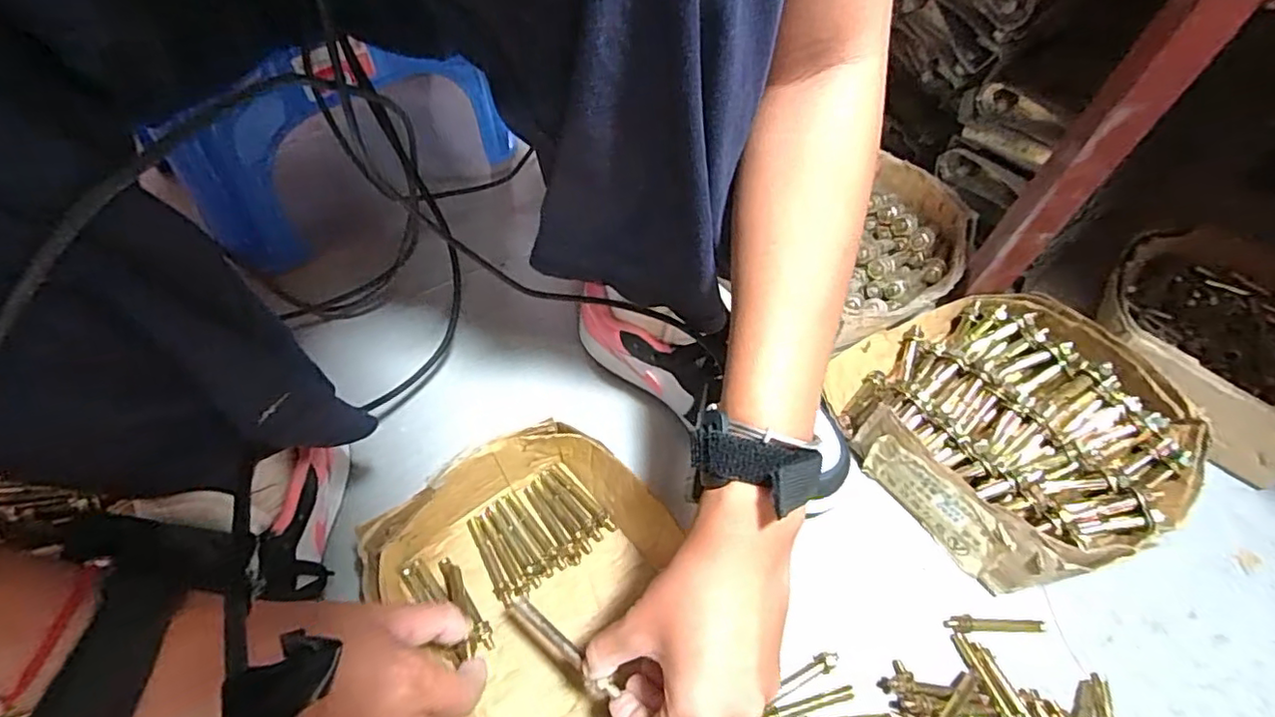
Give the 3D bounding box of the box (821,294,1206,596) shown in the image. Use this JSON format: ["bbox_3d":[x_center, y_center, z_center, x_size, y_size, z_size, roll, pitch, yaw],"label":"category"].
[{"bbox_3d":[0.281,0.047,0.468,0.203,0.069,0.222,-33,63,-22],"label":"box"}]

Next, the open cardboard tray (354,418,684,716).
[{"bbox_3d":[-0.046,0.161,0.376,0.166,0.070,0.228,-30,62,-21],"label":"open cardboard tray"}]

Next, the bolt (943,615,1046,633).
[{"bbox_3d":[0.244,0.182,0.415,0.068,0.008,0.010,1,56,-2],"label":"bolt"}]

